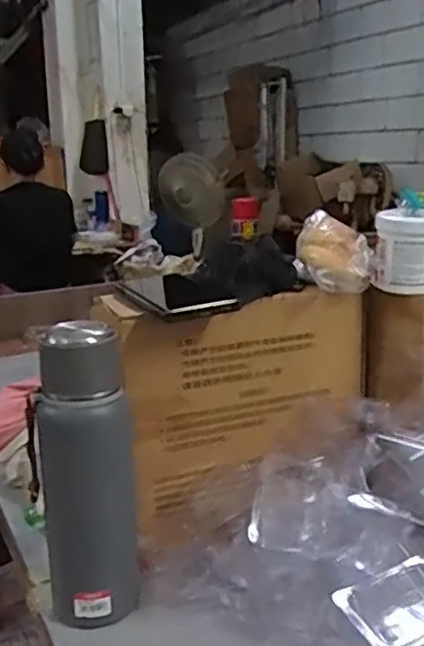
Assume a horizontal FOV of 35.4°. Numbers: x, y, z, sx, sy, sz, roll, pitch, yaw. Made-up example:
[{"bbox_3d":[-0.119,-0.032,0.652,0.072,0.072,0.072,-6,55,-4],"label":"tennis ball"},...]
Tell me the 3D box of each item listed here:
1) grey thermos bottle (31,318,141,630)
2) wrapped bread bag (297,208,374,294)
[{"bbox_3d":[-0.115,0.135,0.617,0.085,0.278,0.100,-4,15,-9],"label":"grey thermos bottle"},{"bbox_3d":[0.128,-0.071,0.699,0.079,0.070,0.094,2,15,11],"label":"wrapped bread bag"}]

